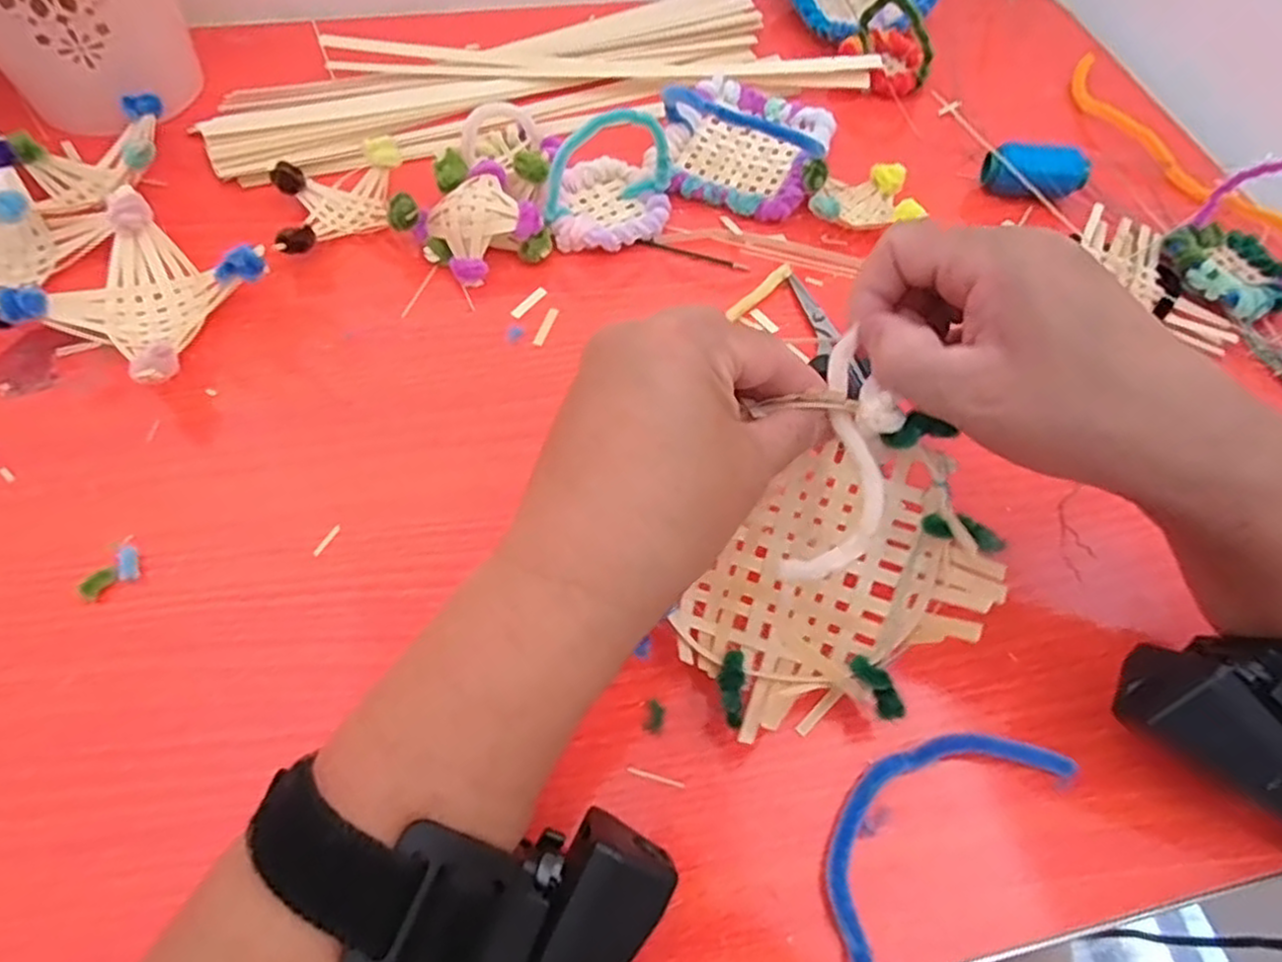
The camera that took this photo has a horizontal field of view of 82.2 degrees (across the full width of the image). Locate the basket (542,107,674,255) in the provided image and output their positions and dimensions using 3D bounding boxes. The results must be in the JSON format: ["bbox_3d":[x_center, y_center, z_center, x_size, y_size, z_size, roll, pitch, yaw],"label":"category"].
[{"bbox_3d":[-0.016,-0.163,0.387,0.064,0.054,0.070,5,60,-1],"label":"basket"}]

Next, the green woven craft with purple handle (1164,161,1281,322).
[{"bbox_3d":[0.320,-0.126,0.378,0.056,0.056,0.067,-36,67,-23],"label":"green woven craft with purple handle"}]

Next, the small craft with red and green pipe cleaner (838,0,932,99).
[{"bbox_3d":[0.163,-0.288,0.477,0.057,0.042,0.059,18,60,7],"label":"small craft with red and green pipe cleaner"}]

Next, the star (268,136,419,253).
[{"bbox_3d":[-0.156,-0.147,0.388,0.068,0.028,0.065,-16,62,-12],"label":"star"}]

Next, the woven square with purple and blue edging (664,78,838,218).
[{"bbox_3d":[0.061,-0.210,0.419,0.099,0.049,0.109,15,60,6],"label":"woven square with purple and blue edging"}]

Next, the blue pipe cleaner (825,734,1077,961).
[{"bbox_3d":[0.101,0.114,0.256,0.104,0.007,0.042,-30,66,-19],"label":"blue pipe cleaner"}]

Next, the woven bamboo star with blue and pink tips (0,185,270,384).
[{"bbox_3d":[-0.233,-0.088,0.345,0.091,0.035,0.087,22,61,9],"label":"woven bamboo star with blue and pink tips"}]

